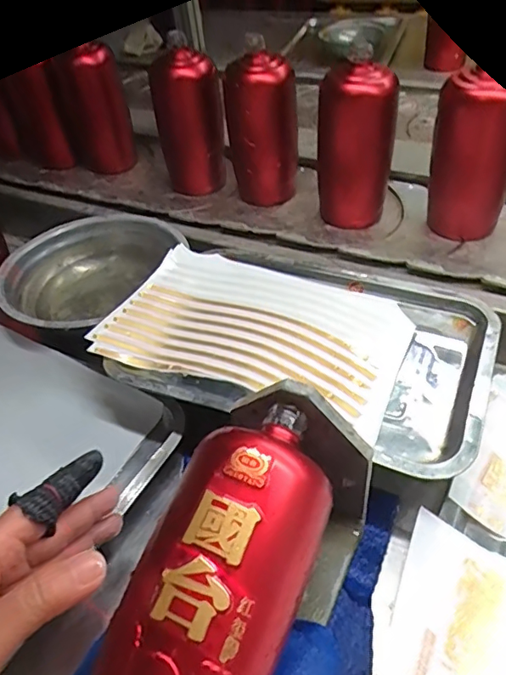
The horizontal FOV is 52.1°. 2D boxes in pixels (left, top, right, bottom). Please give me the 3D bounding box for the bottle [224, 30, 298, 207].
[{"bbox_3d":[0.011,-0.250,0.616,0.075,0.178,0.057,-27,47,-17],"label":"bottle"}]

